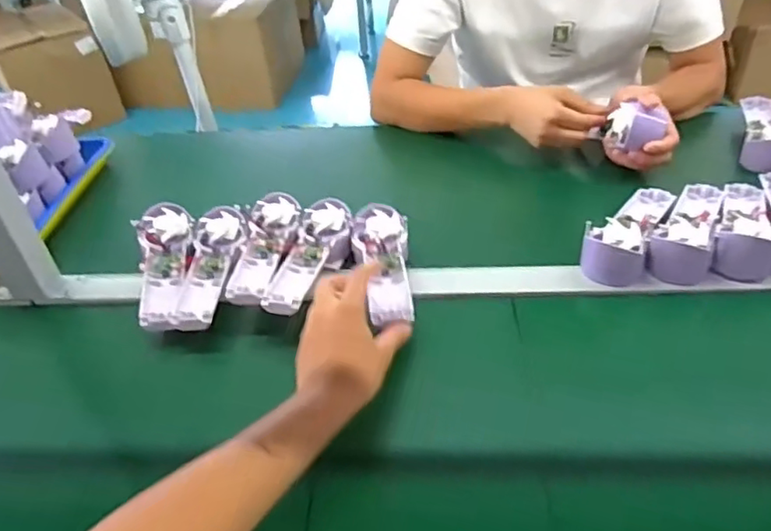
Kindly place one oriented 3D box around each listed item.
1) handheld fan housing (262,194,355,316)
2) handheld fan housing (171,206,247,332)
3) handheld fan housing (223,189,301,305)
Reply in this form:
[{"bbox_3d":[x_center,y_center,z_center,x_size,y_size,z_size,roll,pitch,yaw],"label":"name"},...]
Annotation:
[{"bbox_3d":[-0.082,-0.011,0.657,0.064,0.037,0.177,4,39,14],"label":"handheld fan housing"},{"bbox_3d":[-0.195,-0.002,0.657,0.058,0.029,0.184,-5,38,2],"label":"handheld fan housing"},{"bbox_3d":[-0.136,-0.024,0.676,0.055,0.029,0.176,-1,38,8],"label":"handheld fan housing"}]

